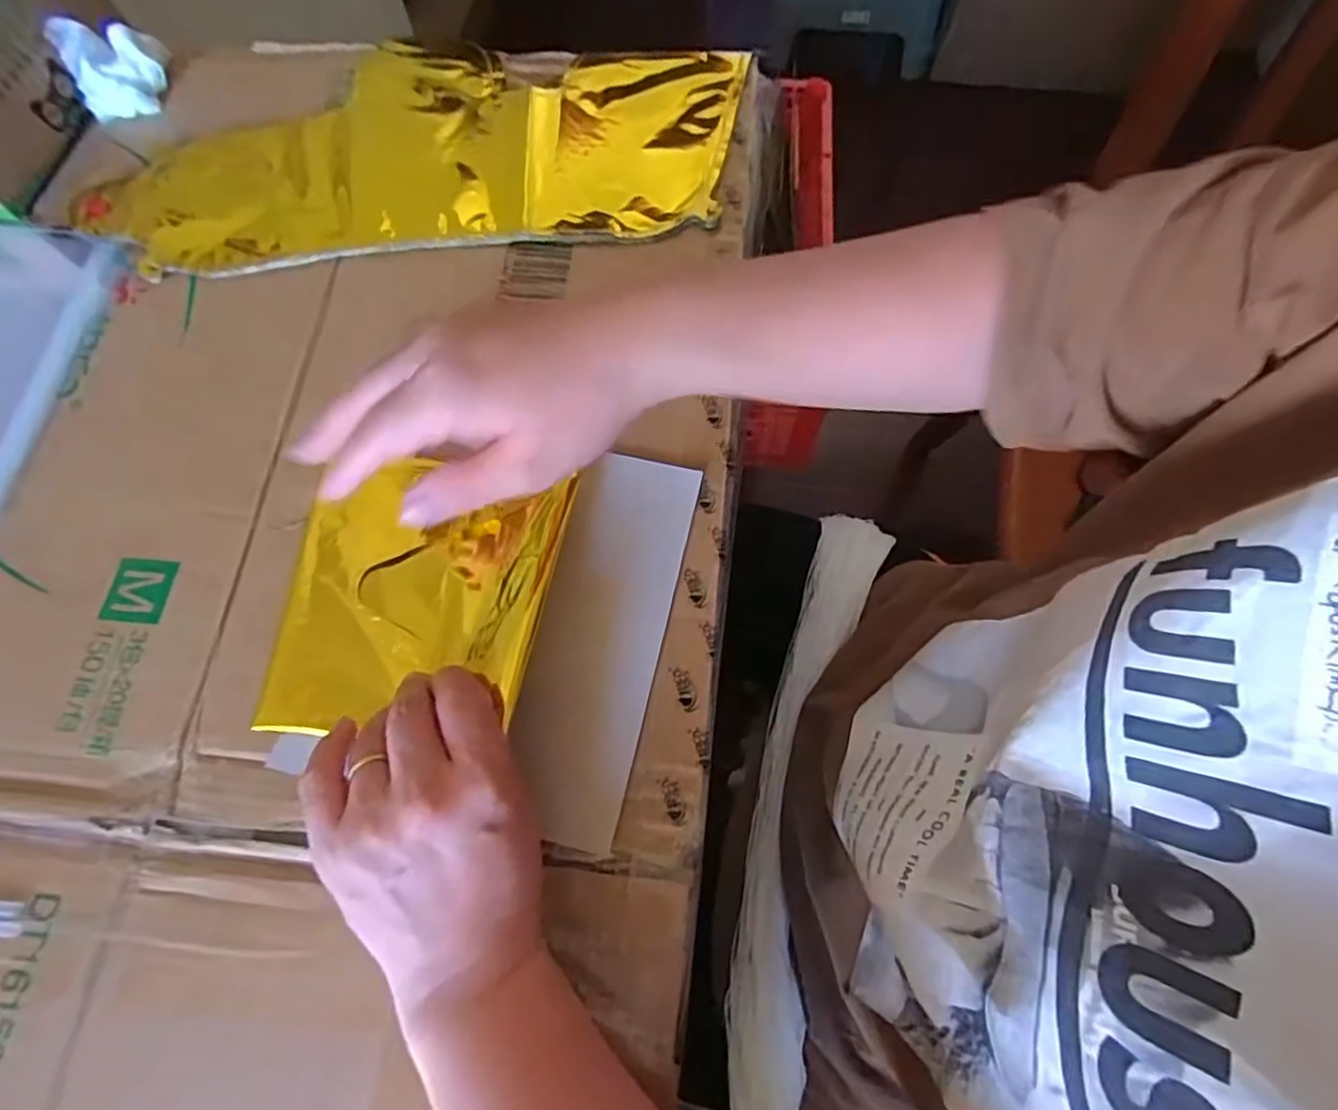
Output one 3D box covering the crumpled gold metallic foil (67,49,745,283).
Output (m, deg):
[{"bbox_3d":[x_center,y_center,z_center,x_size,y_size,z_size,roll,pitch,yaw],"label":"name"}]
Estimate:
[{"bbox_3d":[-0.158,-0.269,0.426,0.397,0.011,0.176,-4,71,1],"label":"crumpled gold metallic foil"}]

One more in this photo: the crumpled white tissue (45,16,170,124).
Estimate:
[{"bbox_3d":[-0.373,-0.331,0.448,0.055,0.046,0.040,-22,71,-5],"label":"crumpled white tissue"}]

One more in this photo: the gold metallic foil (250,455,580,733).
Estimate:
[{"bbox_3d":[-0.124,0.022,0.320,0.130,0.022,0.133,11,72,6],"label":"gold metallic foil"}]

